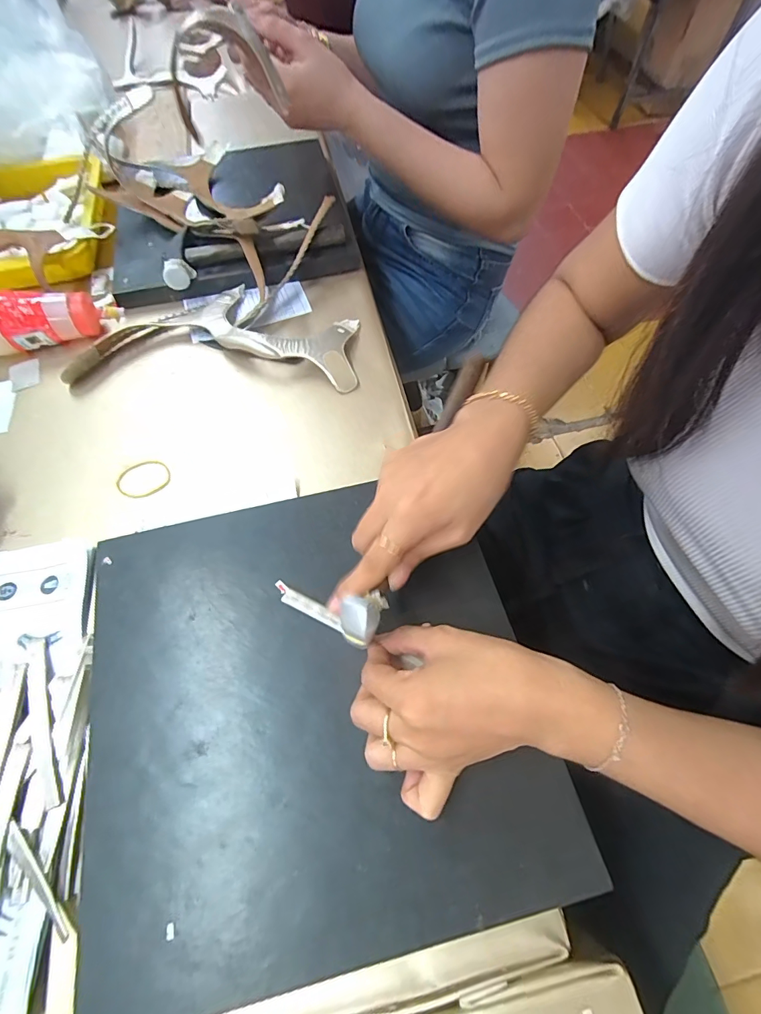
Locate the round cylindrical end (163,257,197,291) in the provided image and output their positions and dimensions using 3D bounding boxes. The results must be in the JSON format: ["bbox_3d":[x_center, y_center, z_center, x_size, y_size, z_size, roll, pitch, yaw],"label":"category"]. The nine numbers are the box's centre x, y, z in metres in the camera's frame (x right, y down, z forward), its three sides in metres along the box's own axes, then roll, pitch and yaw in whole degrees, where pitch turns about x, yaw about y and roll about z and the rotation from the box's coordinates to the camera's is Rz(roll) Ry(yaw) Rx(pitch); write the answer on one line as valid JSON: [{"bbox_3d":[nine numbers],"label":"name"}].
[{"bbox_3d":[-0.234,-0.272,0.488,0.036,0.031,0.014,-34,67,-15],"label":"round cylindrical end"}]

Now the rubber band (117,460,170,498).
[{"bbox_3d":[-0.228,-0.028,0.402,0.052,0.004,0.039,-9,63,-3],"label":"rubber band"}]

